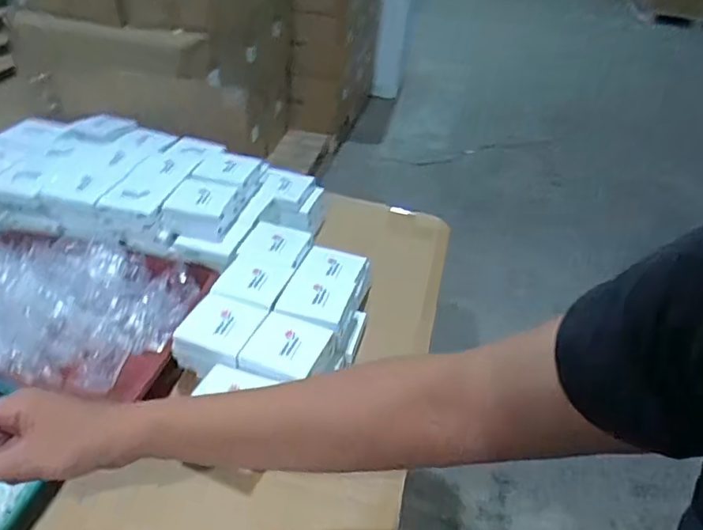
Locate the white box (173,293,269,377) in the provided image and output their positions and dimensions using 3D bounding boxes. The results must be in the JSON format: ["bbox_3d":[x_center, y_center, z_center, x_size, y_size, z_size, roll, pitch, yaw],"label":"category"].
[{"bbox_3d":[-0.160,0.093,0.699,0.089,0.068,0.089,16,38,15],"label":"white box"}]

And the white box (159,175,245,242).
[{"bbox_3d":[-0.218,-0.086,0.841,0.085,0.047,0.111,13,37,11],"label":"white box"}]

